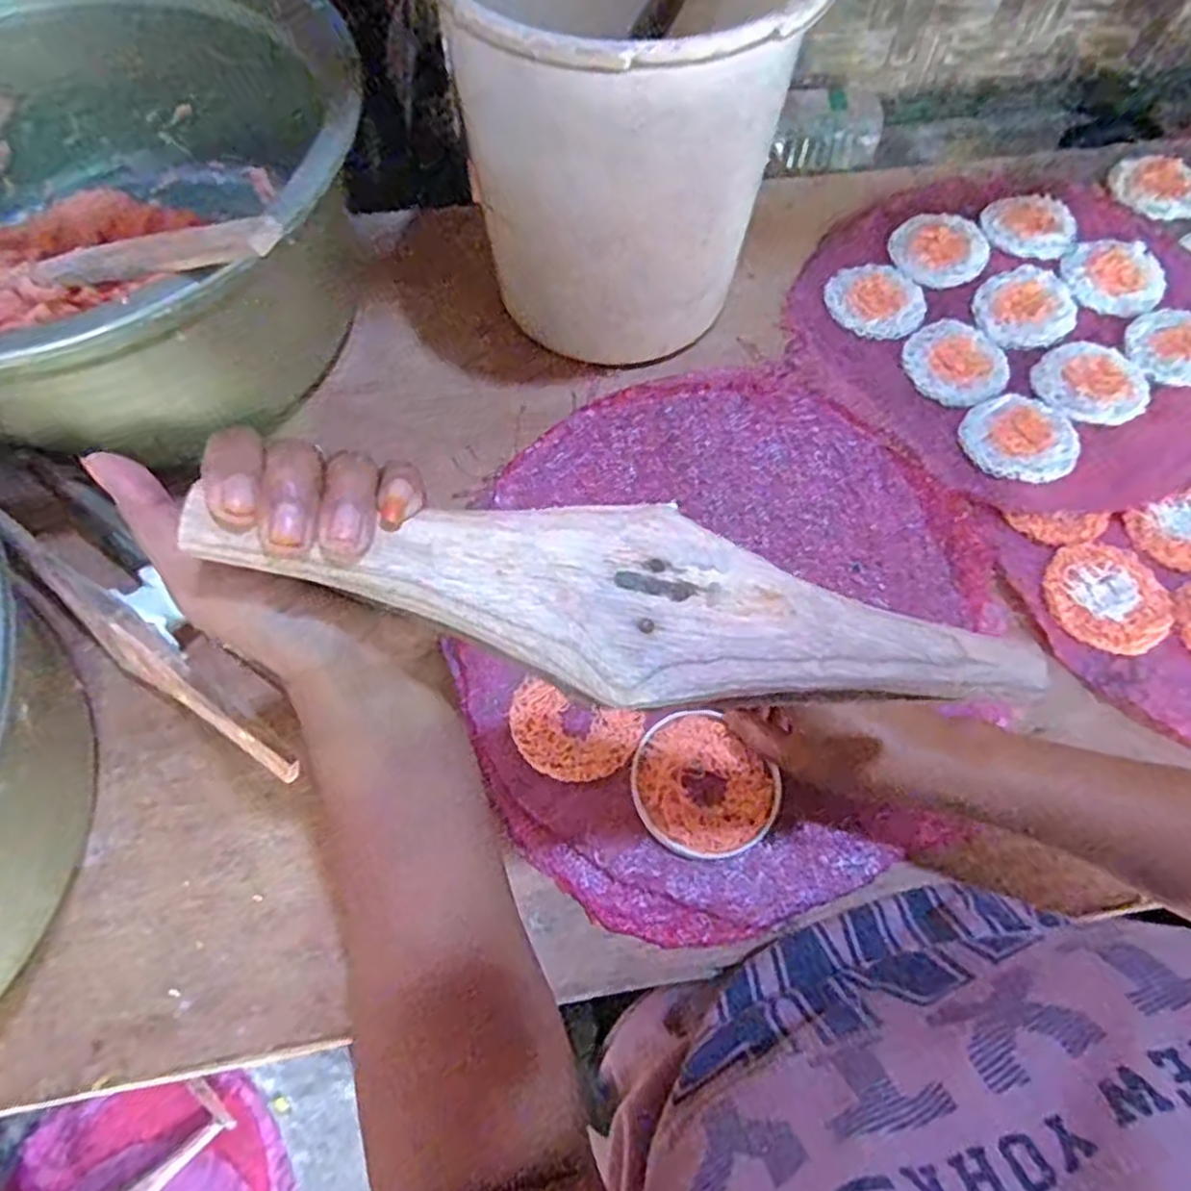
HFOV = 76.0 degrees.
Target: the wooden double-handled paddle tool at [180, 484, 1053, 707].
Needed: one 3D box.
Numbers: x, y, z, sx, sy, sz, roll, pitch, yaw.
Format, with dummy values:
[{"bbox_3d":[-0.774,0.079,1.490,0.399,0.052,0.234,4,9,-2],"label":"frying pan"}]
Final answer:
[{"bbox_3d":[0.017,0.001,0.255,0.277,0.015,0.062,10,64,-8],"label":"wooden double-handled paddle tool"}]

